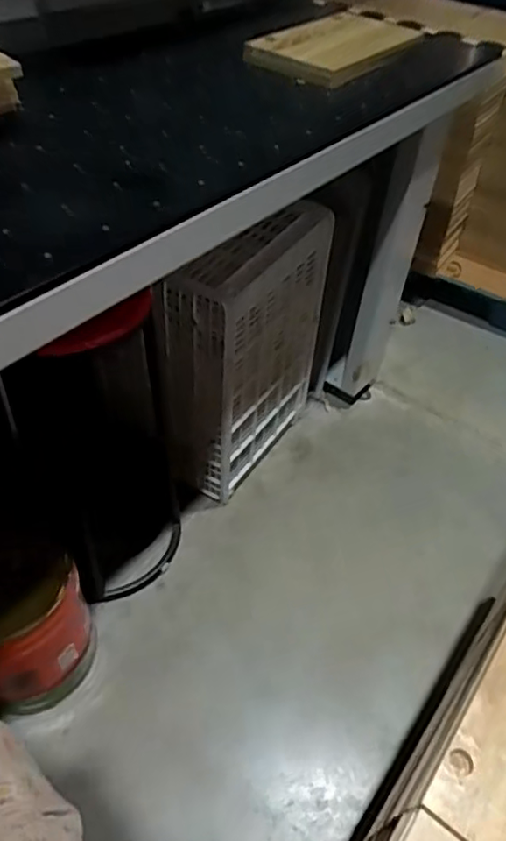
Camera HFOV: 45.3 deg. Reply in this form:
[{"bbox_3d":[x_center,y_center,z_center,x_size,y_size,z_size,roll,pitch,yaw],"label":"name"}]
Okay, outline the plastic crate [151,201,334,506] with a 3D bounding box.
[{"bbox_3d":[-0.008,-0.175,1.488,0.193,0.615,0.485,29,51,21],"label":"plastic crate"}]

